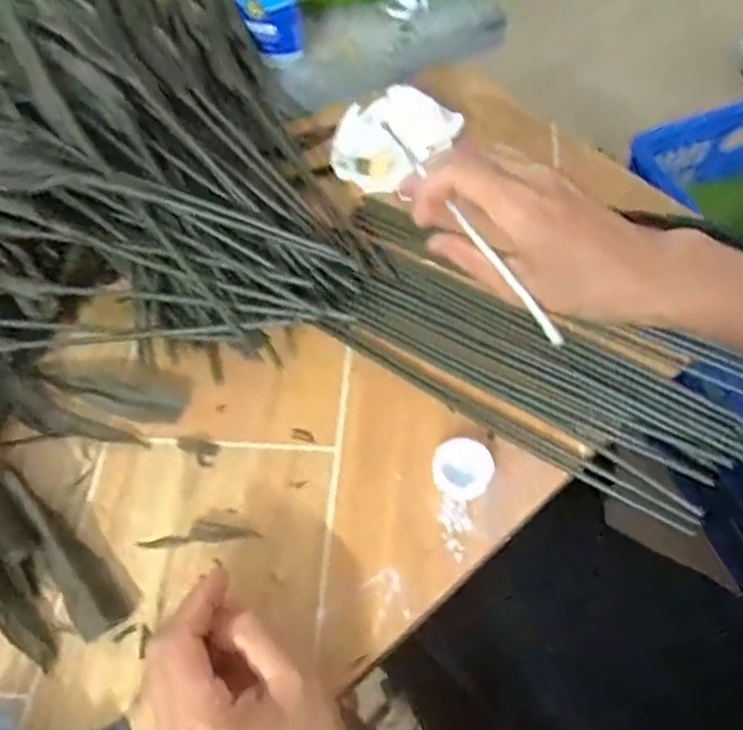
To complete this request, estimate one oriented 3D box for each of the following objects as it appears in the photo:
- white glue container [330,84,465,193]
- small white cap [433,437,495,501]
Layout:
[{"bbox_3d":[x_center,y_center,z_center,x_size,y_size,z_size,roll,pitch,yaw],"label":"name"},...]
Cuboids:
[{"bbox_3d":[0.016,-0.169,0.501,0.064,0.035,0.089,36,67,21],"label":"white glue container"},{"bbox_3d":[0.052,0.059,0.379,0.033,0.012,0.034,0,57,0],"label":"small white cap"}]

